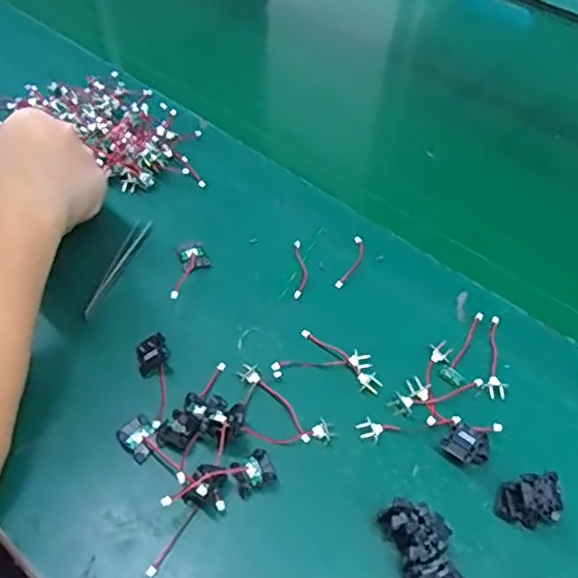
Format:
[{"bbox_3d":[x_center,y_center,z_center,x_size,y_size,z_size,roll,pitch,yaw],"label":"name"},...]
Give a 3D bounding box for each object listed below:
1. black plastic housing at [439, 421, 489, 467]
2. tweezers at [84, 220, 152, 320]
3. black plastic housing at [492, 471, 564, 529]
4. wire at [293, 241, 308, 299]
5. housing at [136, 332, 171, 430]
[{"bbox_3d":[0.109,0.096,0.370,0.026,0.013,0.025,29,52,21],"label":"black plastic housing"},{"bbox_3d":[-0.129,-0.019,0.459,0.010,0.006,0.100,14,49,8],"label":"tweezers"},{"bbox_3d":[0.138,0.121,0.347,0.033,0.028,0.023,9,48,4],"label":"black plastic housing"},{"bbox_3d":[0.009,-0.016,0.463,0.010,0.004,0.057,3,48,-2],"label":"wire"},{"bbox_3d":[-0.084,0.057,0.391,0.020,0.013,0.063,-12,50,-15],"label":"housing"}]

